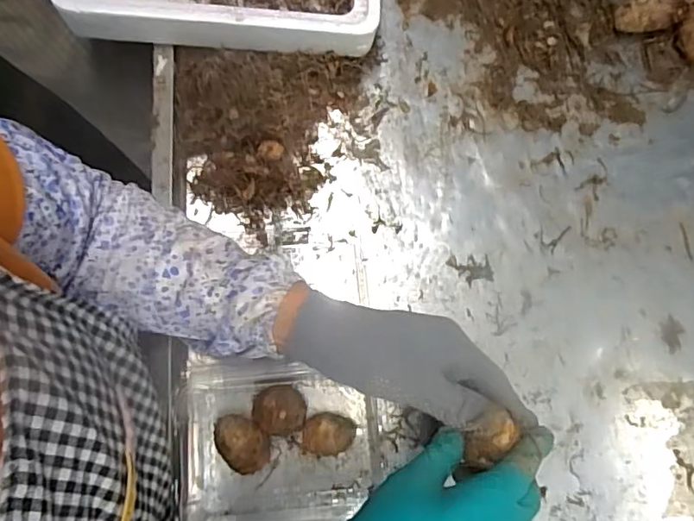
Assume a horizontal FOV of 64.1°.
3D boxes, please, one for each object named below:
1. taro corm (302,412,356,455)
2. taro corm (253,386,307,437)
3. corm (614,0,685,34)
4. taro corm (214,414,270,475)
[{"bbox_3d":[-0.016,0.153,0.486,0.045,0.036,0.036,-9,80,-2],"label":"taro corm"},{"bbox_3d":[-0.057,0.131,0.485,0.044,0.045,0.040,0,80,-1],"label":"taro corm"},{"bbox_3d":[0.306,-0.254,0.569,0.064,0.031,0.037,-4,80,-1],"label":"corm"},{"bbox_3d":[-0.088,0.156,0.476,0.039,0.045,0.052,-31,81,-6],"label":"taro corm"}]

